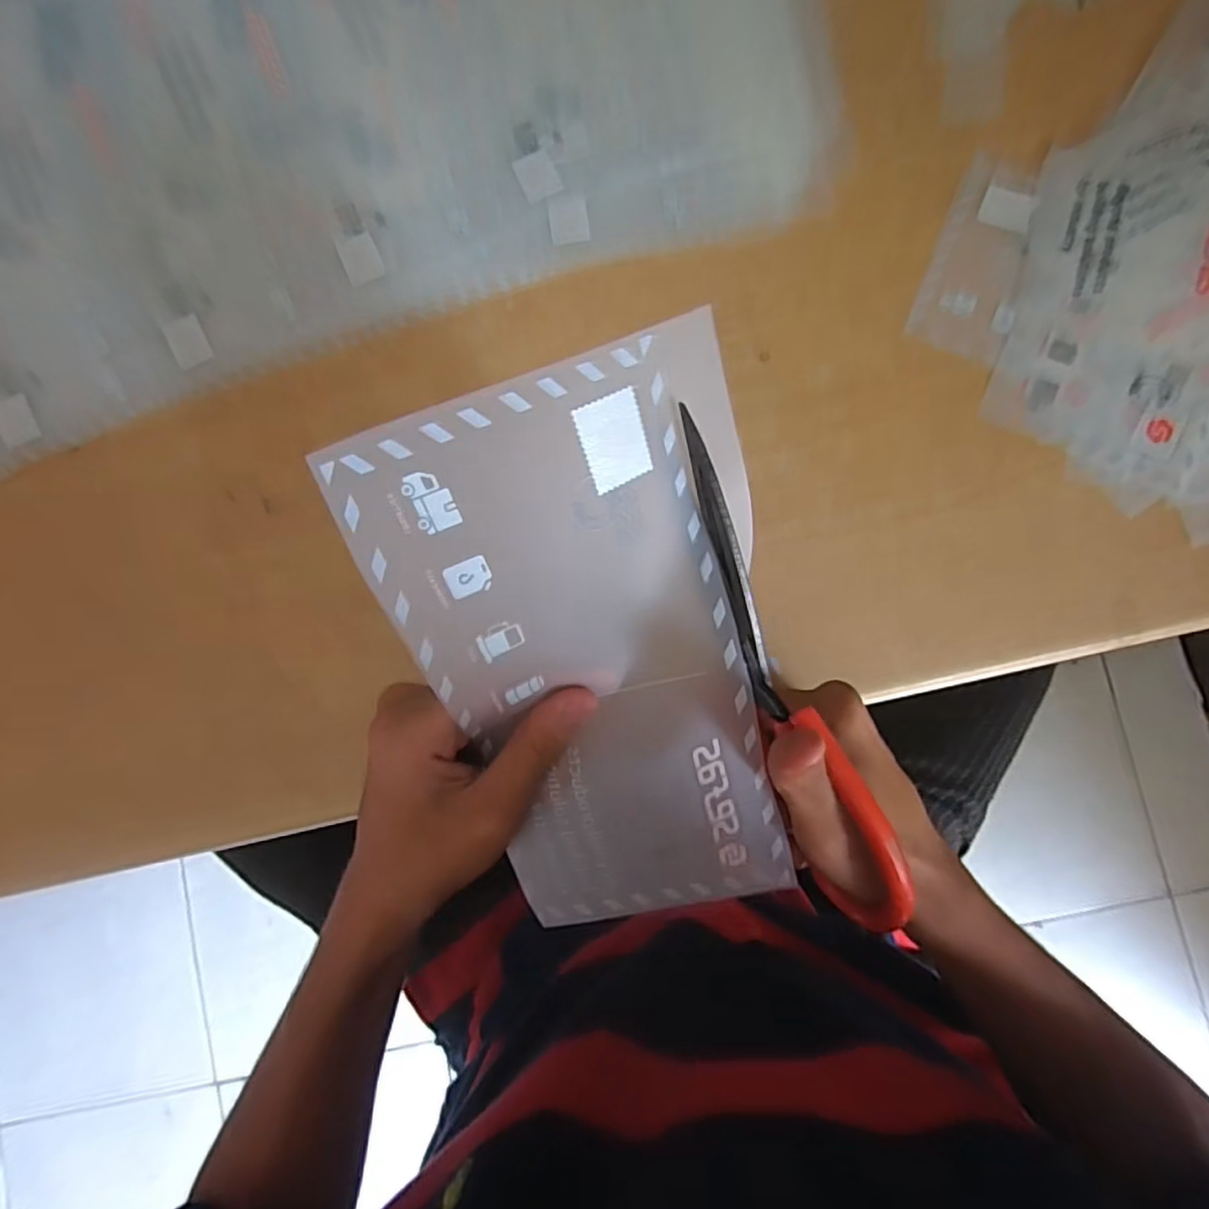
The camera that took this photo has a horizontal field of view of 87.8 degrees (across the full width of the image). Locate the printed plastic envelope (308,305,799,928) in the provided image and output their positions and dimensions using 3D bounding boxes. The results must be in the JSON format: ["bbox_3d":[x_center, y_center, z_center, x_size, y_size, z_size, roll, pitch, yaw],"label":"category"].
[{"bbox_3d":[0.006,0.023,0.221,0.123,0.025,0.204,-21,111,-7],"label":"printed plastic envelope"}]

